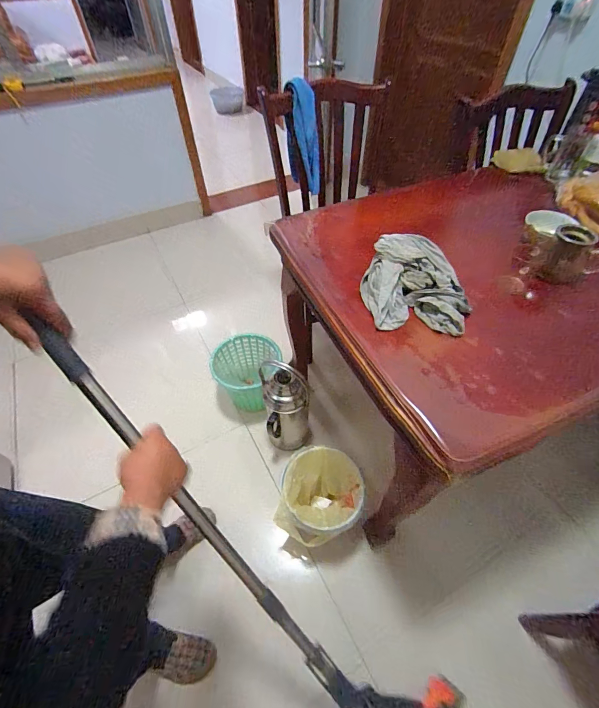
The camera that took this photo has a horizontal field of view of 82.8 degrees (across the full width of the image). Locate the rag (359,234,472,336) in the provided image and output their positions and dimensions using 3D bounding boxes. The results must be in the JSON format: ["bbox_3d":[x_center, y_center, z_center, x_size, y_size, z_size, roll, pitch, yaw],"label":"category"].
[{"bbox_3d":[0.239,-0.154,0.708,0.206,0.064,0.238,5,52,5],"label":"rag"}]

